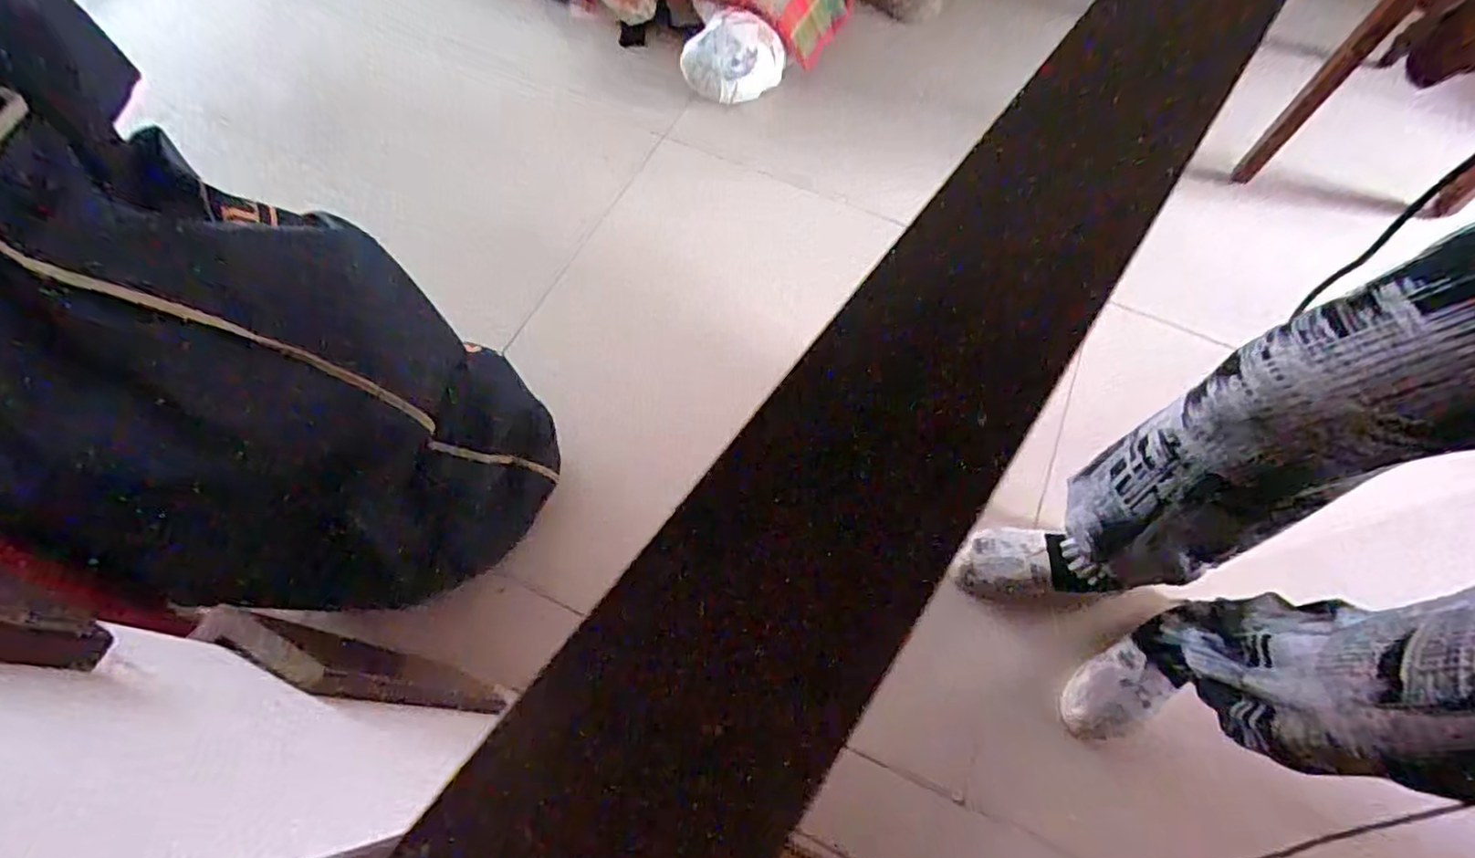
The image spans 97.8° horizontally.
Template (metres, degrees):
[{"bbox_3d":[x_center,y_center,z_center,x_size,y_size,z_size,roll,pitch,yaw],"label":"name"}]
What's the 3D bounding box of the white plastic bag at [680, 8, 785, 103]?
[{"bbox_3d":[-0.006,-0.635,1.105,0.182,0.104,0.072,-28,69,-14],"label":"white plastic bag"}]

